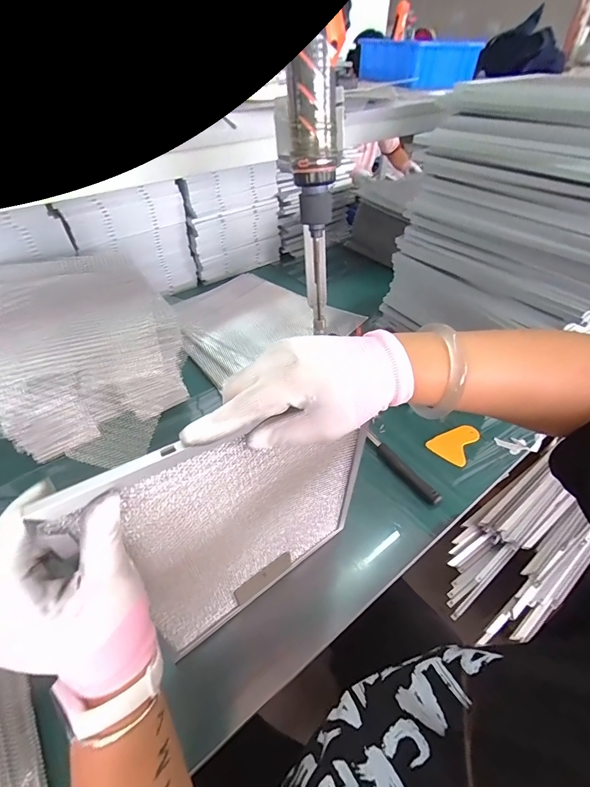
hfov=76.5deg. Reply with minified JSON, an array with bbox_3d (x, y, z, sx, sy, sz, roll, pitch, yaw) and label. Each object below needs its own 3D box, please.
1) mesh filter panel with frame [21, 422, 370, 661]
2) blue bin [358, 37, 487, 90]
[{"bbox_3d":[-0.039,0.133,0.393,0.268,0.339,0.021,-28,50,-25],"label":"mesh filter panel with frame"},{"bbox_3d":[0.275,-0.750,0.846,0.172,0.068,0.238,-13,45,-12],"label":"blue bin"}]

